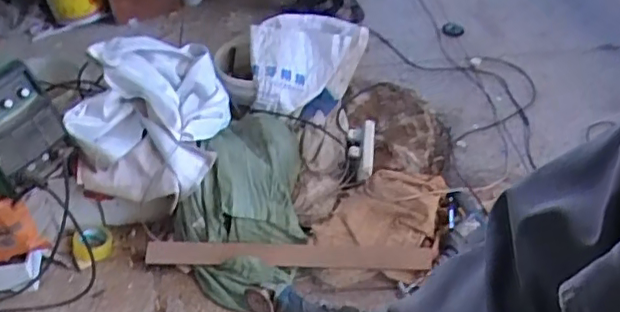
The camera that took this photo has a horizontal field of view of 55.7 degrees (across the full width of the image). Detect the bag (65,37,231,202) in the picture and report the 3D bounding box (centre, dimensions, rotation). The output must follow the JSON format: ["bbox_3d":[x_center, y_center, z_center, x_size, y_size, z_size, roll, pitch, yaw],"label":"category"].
[{"bbox_3d":[-0.446,-0.119,1.667,0.439,0.330,0.327,-12,45,-12],"label":"bag"}]

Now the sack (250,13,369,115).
[{"bbox_3d":[0.010,-0.296,1.789,0.378,0.253,0.153,-10,45,-13],"label":"sack"}]

